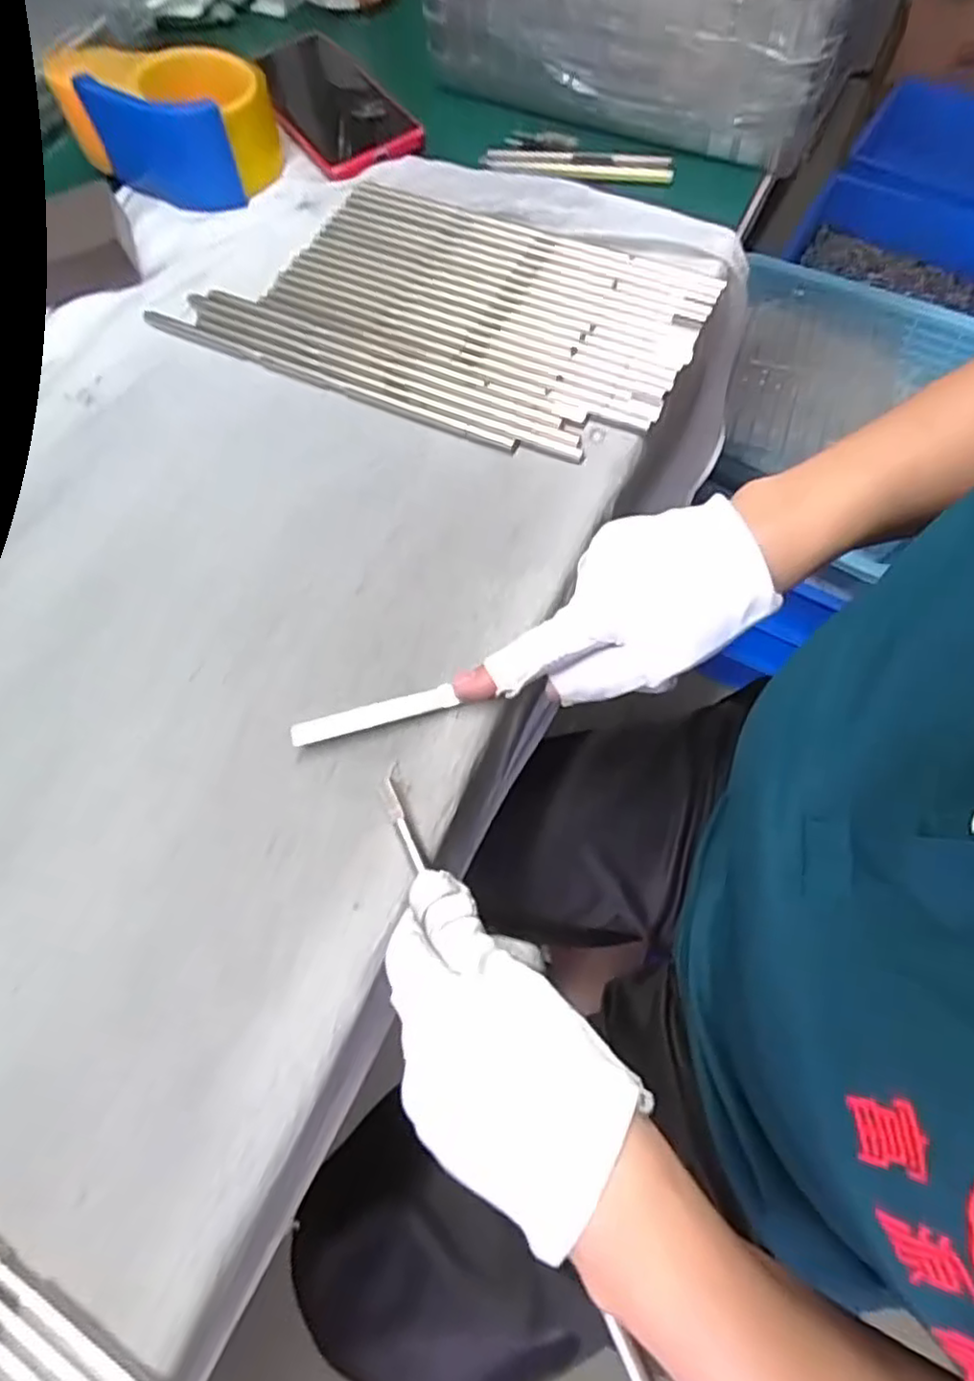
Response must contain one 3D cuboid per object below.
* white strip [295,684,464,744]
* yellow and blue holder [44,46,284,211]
[{"bbox_3d":[-0.051,0.011,0.300,0.073,0.004,0.011,-14,68,-6],"label":"white strip"},{"bbox_3d":[-0.208,-0.381,0.443,0.116,0.065,0.073,15,68,8],"label":"yellow and blue holder"}]

